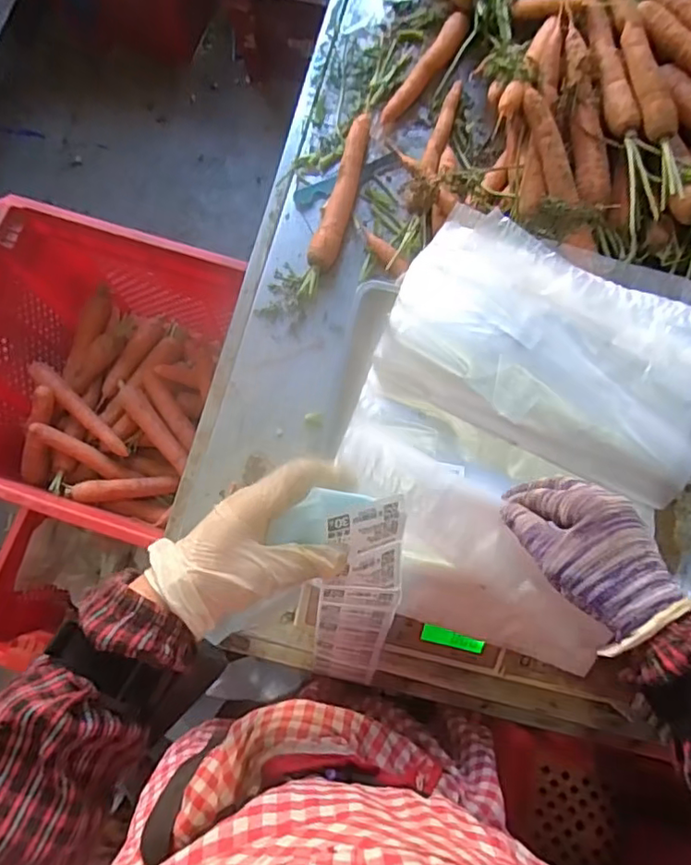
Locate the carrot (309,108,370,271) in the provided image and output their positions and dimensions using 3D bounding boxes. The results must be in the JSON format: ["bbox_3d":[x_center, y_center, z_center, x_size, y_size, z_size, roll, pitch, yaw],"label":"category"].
[{"bbox_3d":[-0.001,-0.281,0.685,0.031,0.030,0.212,15,76,5],"label":"carrot"}]

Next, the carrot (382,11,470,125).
[{"bbox_3d":[0.098,-0.454,0.732,0.028,0.029,0.165,39,79,10],"label":"carrot"}]

